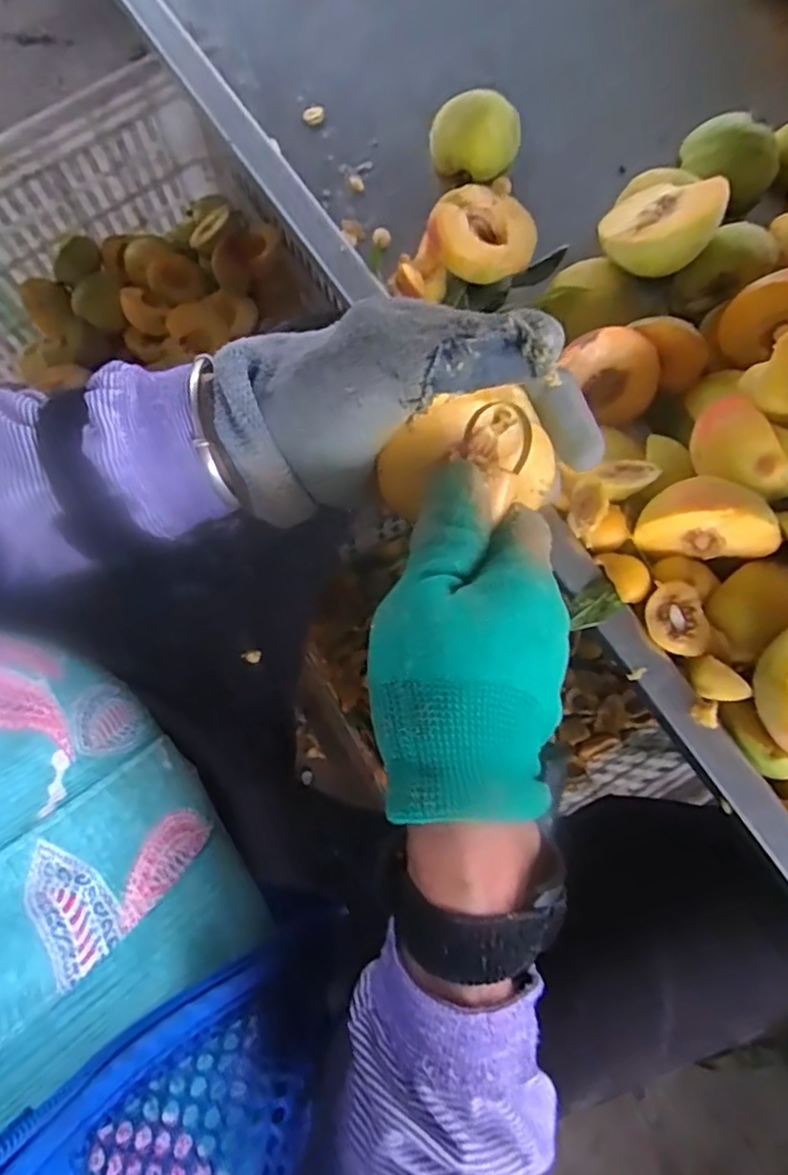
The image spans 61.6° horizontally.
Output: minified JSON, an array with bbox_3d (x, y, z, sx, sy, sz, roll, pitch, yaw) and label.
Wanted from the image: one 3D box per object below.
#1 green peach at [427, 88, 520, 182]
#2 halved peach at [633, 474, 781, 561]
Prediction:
[{"bbox_3d":[0.054,-0.303,0.453,0.058,0.039,0.046,13,78,2],"label":"green peach"},{"bbox_3d":[0.155,-0.036,0.325,0.064,0.049,0.030,7,78,1],"label":"halved peach"}]

